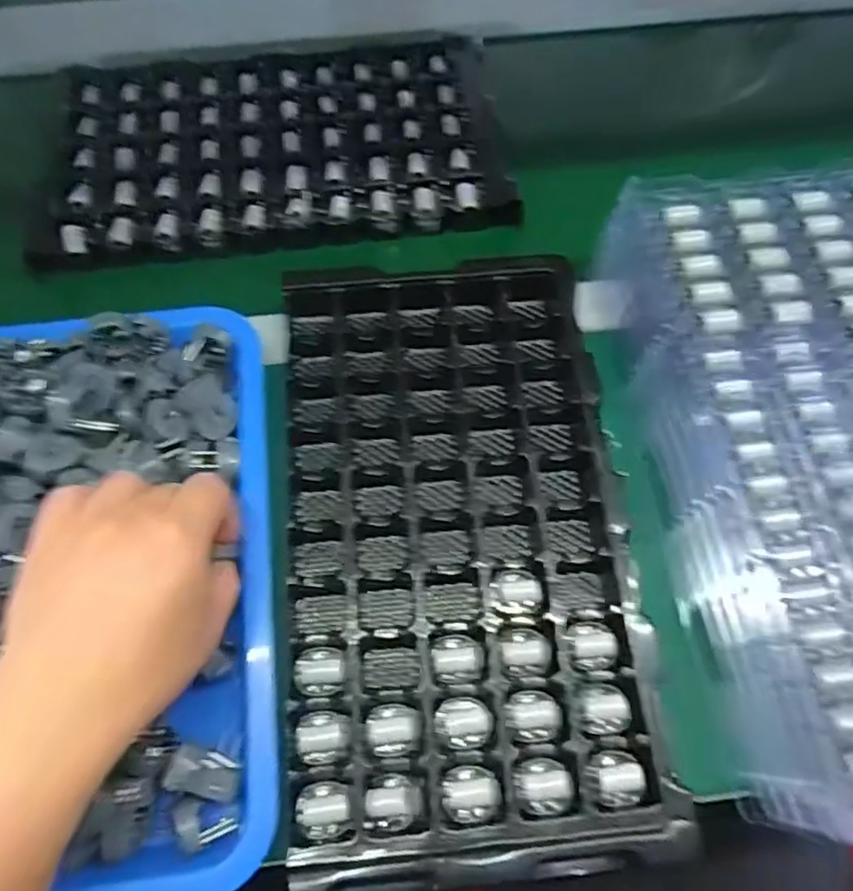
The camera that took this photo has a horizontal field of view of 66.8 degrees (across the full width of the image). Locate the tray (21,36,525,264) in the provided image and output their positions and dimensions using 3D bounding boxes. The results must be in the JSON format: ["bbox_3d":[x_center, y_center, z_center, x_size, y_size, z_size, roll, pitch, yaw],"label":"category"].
[{"bbox_3d":[-0.118,-0.246,0.517,0.347,0.022,0.202,-7,66,-3],"label":"tray"}]

